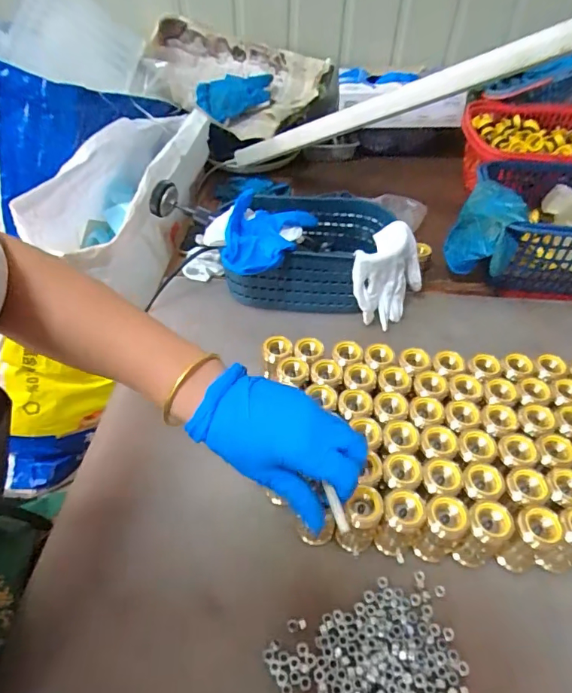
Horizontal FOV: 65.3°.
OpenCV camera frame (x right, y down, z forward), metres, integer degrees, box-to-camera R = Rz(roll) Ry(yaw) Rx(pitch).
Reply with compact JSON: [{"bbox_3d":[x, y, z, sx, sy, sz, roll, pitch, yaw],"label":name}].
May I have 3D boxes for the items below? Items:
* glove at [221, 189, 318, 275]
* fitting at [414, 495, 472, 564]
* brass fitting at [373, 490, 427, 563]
[{"bbox_3d":[-0.029,-0.137,0.536,0.092,0.037,0.126,16,49,12],"label":"glove"},{"bbox_3d":[0.124,0.146,0.356,0.029,0.065,0.028,-1,46,1],"label":"fitting"},{"bbox_3d":[0.091,0.141,0.356,0.029,0.063,0.028,25,52,23],"label":"brass fitting"}]

